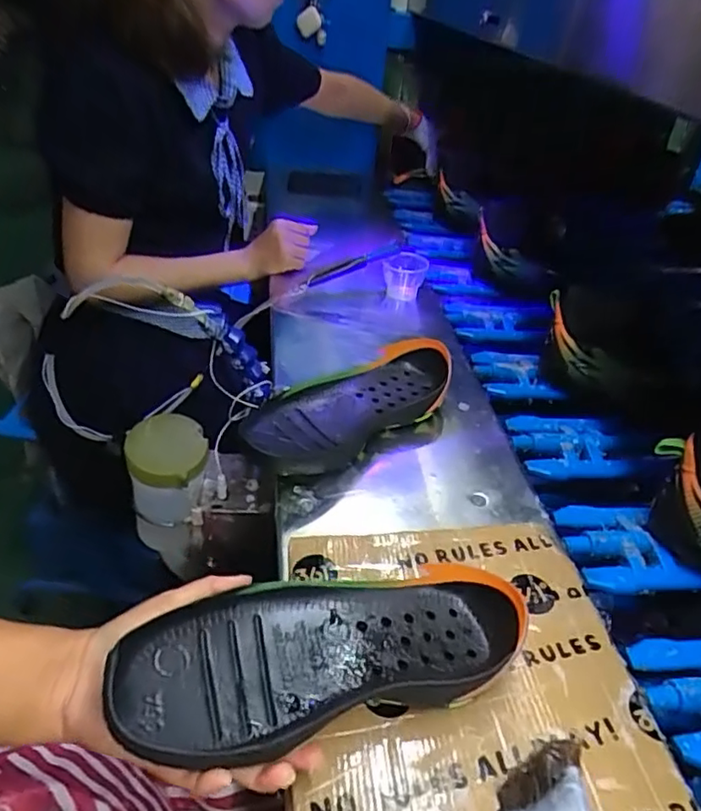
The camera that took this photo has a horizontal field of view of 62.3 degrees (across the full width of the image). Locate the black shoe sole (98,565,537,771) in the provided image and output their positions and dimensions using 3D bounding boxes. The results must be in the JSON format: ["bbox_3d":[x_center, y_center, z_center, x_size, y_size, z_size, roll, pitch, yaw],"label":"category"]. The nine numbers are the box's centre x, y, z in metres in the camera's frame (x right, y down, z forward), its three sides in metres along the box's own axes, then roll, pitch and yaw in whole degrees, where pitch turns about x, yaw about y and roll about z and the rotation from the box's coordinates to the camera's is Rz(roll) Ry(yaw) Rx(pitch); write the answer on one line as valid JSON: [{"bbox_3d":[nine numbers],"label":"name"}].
[{"bbox_3d":[-0.010,0.147,0.350,0.245,0.046,0.090,-2,35,-25],"label":"black shoe sole"}]

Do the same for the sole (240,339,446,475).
[{"bbox_3d":[-0.004,0.003,0.562,0.242,0.060,0.096,-26,44,-37],"label":"sole"}]

